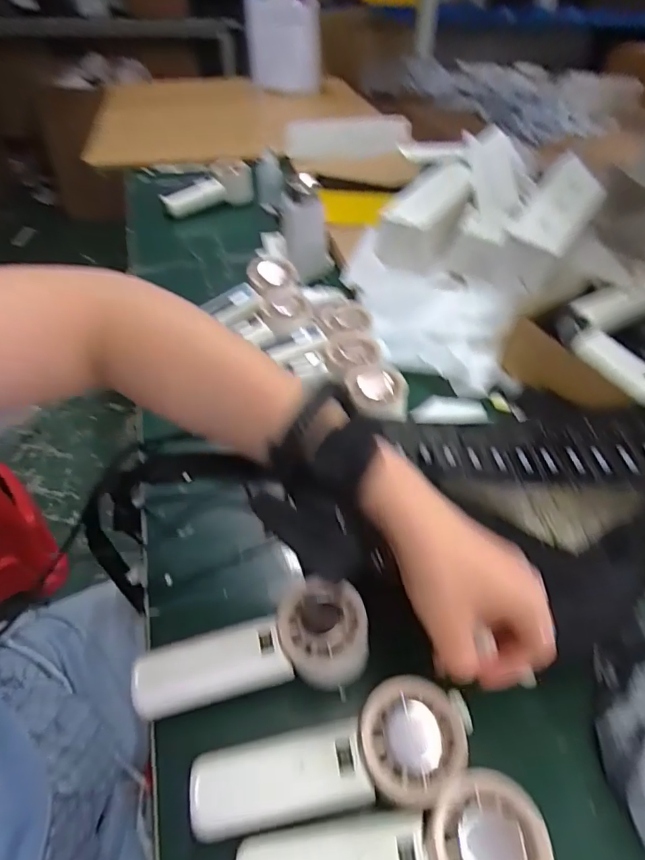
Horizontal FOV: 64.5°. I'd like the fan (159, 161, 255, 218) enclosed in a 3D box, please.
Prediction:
[{"bbox_3d":[-0.196,-0.410,0.886,0.159,0.060,0.055,-25,51,-7],"label":"fan"}]

